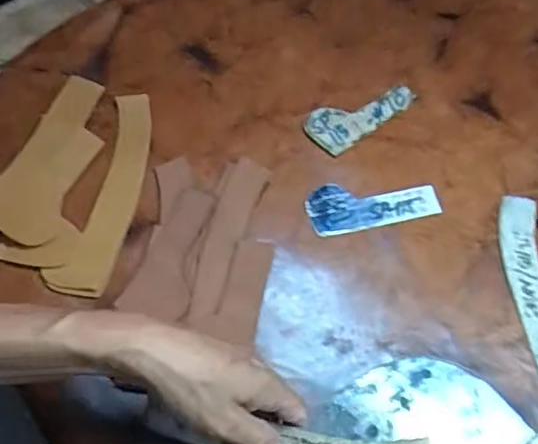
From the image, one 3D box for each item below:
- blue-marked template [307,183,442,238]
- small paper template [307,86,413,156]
[{"bbox_3d":[0.098,-0.019,0.544,0.123,0.006,0.049,-10,64,-7],"label":"blue-marked template"},{"bbox_3d":[0.094,-0.115,0.590,0.118,0.005,0.052,-35,70,-18],"label":"small paper template"}]

